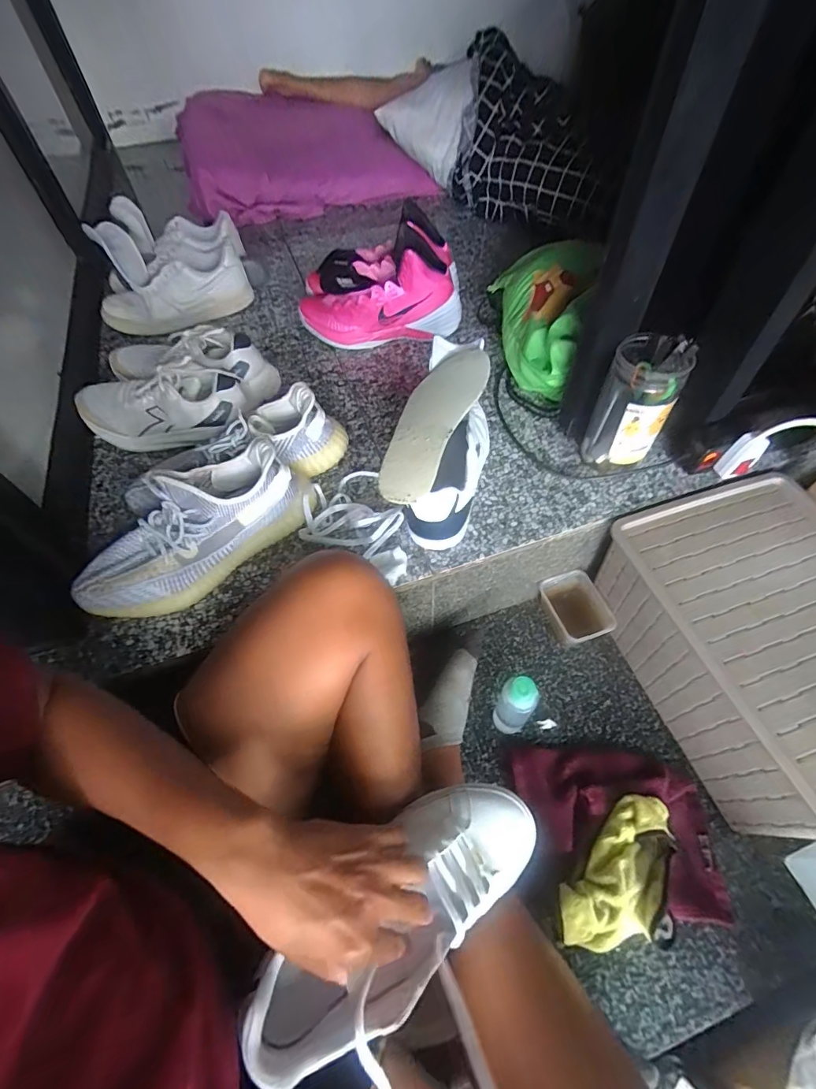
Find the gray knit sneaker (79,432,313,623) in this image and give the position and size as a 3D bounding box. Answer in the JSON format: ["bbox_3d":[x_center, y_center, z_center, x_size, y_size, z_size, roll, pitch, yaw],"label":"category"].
[{"bbox_3d":[-0.259,-0.018,0.557,0.289,0.120,0.107,-34,61,-19],"label":"gray knit sneaker"}]

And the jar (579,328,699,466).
[{"bbox_3d":[0.298,-0.185,0.604,0.084,0.168,0.084,21,59,16],"label":"jar"}]

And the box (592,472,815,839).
[{"bbox_3d":[0.464,0.129,0.593,0.280,0.156,0.390,-17,57,-9],"label":"box"}]

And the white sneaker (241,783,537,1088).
[{"bbox_3d":[0.000,0.315,0.398,0.275,0.089,0.108,-30,59,-26],"label":"white sneaker"}]

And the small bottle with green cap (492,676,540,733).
[{"bbox_3d":[0.137,0.210,0.590,0.042,0.136,0.037,31,62,21],"label":"small bottle with green cap"}]

